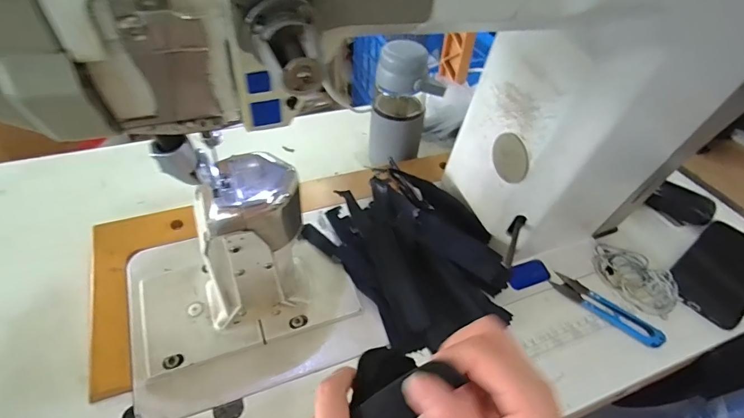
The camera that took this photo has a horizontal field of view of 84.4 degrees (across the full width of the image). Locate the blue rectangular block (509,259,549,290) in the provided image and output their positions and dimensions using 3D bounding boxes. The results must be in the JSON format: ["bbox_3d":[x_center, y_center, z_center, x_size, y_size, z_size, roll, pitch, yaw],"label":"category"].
[{"bbox_3d":[0.181,0.075,0.476,0.053,0.005,0.029,-14,47,-18],"label":"blue rectangular block"}]

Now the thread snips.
[{"bbox_3d":[0.254,0.105,0.444,0.114,0.009,0.031,34,51,26],"label":"thread snips"}]

